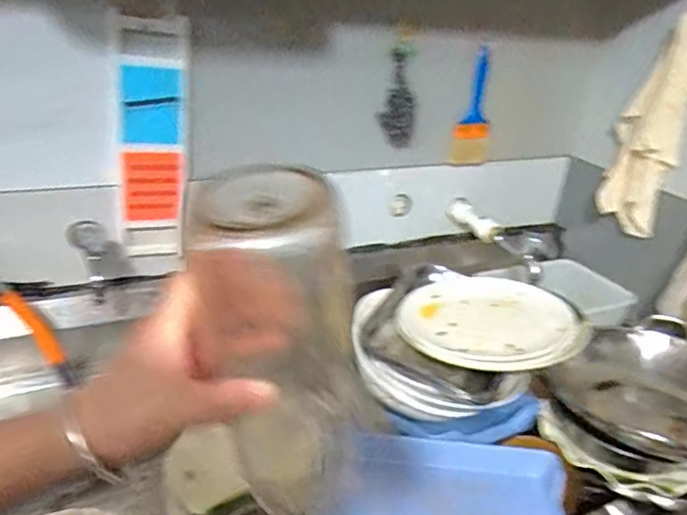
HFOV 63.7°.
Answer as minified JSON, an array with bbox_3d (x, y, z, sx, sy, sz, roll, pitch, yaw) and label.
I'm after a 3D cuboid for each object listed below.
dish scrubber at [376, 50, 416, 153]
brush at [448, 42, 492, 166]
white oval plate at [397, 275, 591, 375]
[{"bbox_3d":[0.094,-0.266,0.965,0.047,0.180,0.059,18,52,22],"label":"dish scrubber"},{"bbox_3d":[0.255,-0.282,1.077,0.093,0.225,0.012,-19,40,-24],"label":"brush"},{"bbox_3d":[0.236,0.095,0.871,0.265,0.034,0.270,8,23,31],"label":"white oval plate"}]

